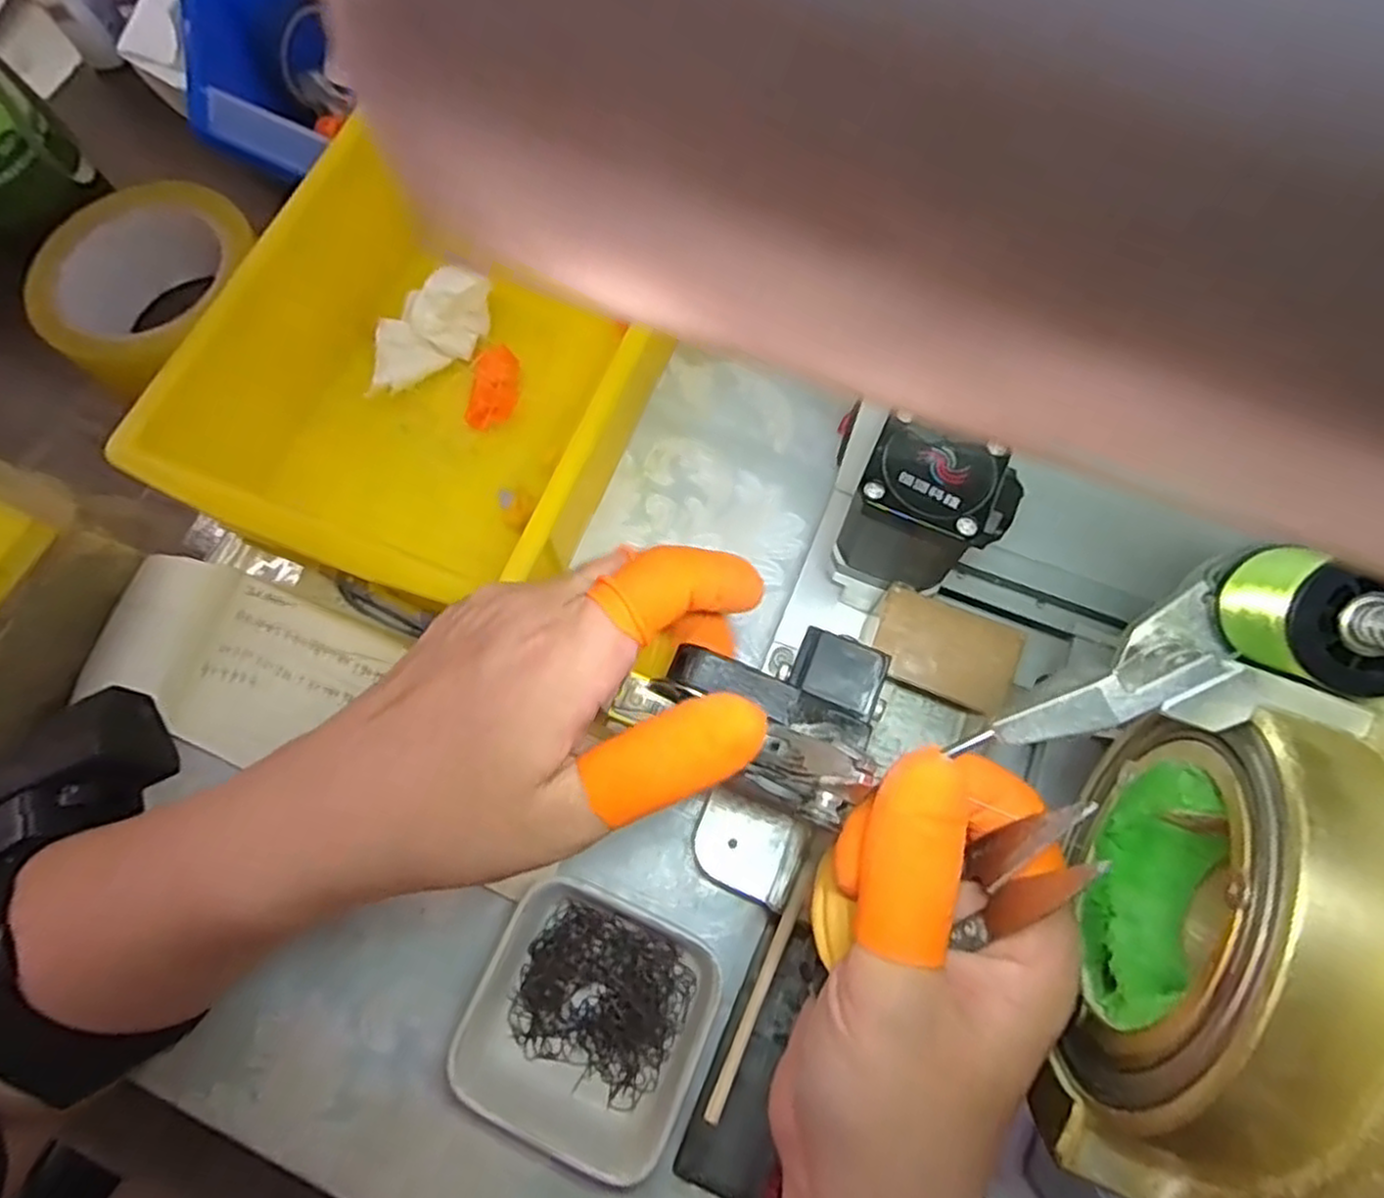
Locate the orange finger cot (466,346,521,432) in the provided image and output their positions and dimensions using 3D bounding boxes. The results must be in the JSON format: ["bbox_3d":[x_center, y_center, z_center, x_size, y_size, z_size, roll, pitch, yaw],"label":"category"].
[{"bbox_3d":[-0.096,-0.102,0.367,0.024,0.008,0.040,11,87,14],"label":"orange finger cot"}]

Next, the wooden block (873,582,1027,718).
[{"bbox_3d":[0.091,0.018,0.274,0.050,0.005,0.034,24,74,9],"label":"wooden block"}]

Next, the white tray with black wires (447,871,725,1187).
[{"bbox_3d":[-0.037,0.155,0.277,0.079,0.030,0.087,23,74,9],"label":"white tray with black wires"}]

